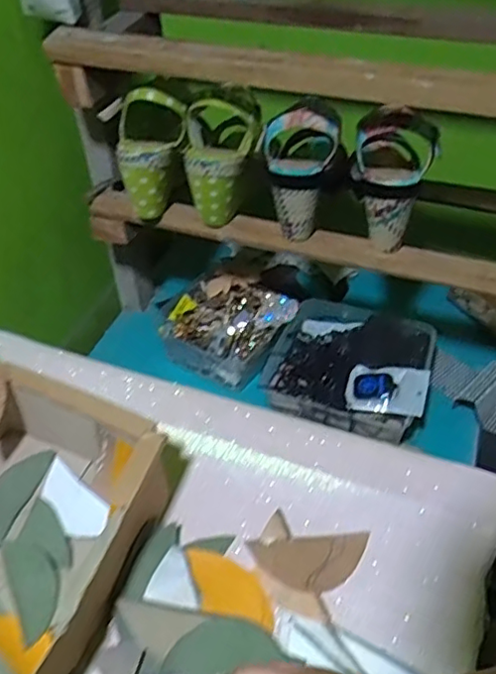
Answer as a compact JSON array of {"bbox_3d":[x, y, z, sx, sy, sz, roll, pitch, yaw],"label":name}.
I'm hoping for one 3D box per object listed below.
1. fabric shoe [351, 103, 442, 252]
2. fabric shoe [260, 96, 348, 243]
[{"bbox_3d":[0.151,-0.169,0.640,0.084,0.141,0.079,9,45,10],"label":"fabric shoe"},{"bbox_3d":[0.058,-0.179,0.660,0.088,0.131,0.075,7,47,4],"label":"fabric shoe"}]

